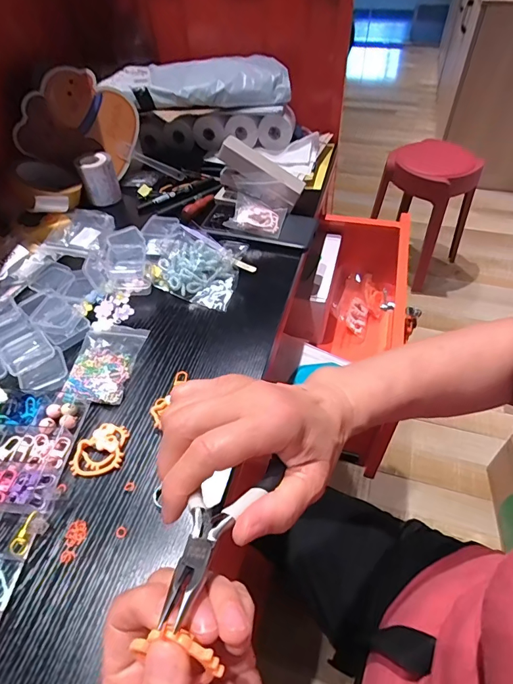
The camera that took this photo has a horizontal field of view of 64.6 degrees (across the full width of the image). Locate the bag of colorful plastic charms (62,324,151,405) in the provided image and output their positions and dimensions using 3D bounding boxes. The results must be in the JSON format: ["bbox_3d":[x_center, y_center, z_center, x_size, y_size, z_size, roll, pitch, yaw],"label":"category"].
[{"bbox_3d":[-0.161,0.018,0.431,0.066,0.010,0.101,8,50,5],"label":"bag of colorful plastic charms"}]

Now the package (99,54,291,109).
[{"bbox_3d":[-0.092,-0.421,0.661,0.284,0.046,0.119,-6,49,-3],"label":"package"}]

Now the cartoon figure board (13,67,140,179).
[{"bbox_3d":[-0.272,-0.335,0.624,0.163,0.137,0.007,12,33,-20],"label":"cartoon figure board"}]

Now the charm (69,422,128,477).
[{"bbox_3d":[-0.138,0.095,0.363,0.041,0.008,0.051,10,50,7],"label":"charm"}]

